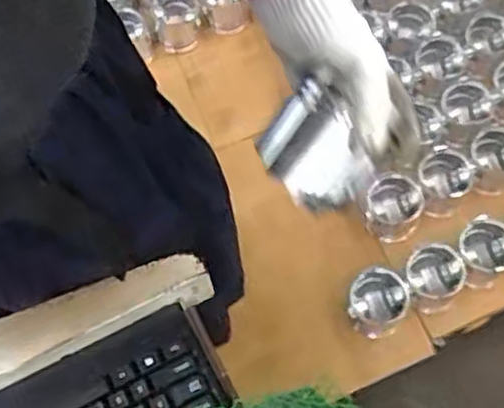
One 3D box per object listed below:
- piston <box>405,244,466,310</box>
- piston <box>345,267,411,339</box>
[{"bbox_3d":[0.291,0.121,1.189,0.087,0.075,0.091,-1,67,2],"label":"piston"},{"bbox_3d":[0.202,0.159,1.178,0.093,0.092,0.096,29,72,14],"label":"piston"}]

